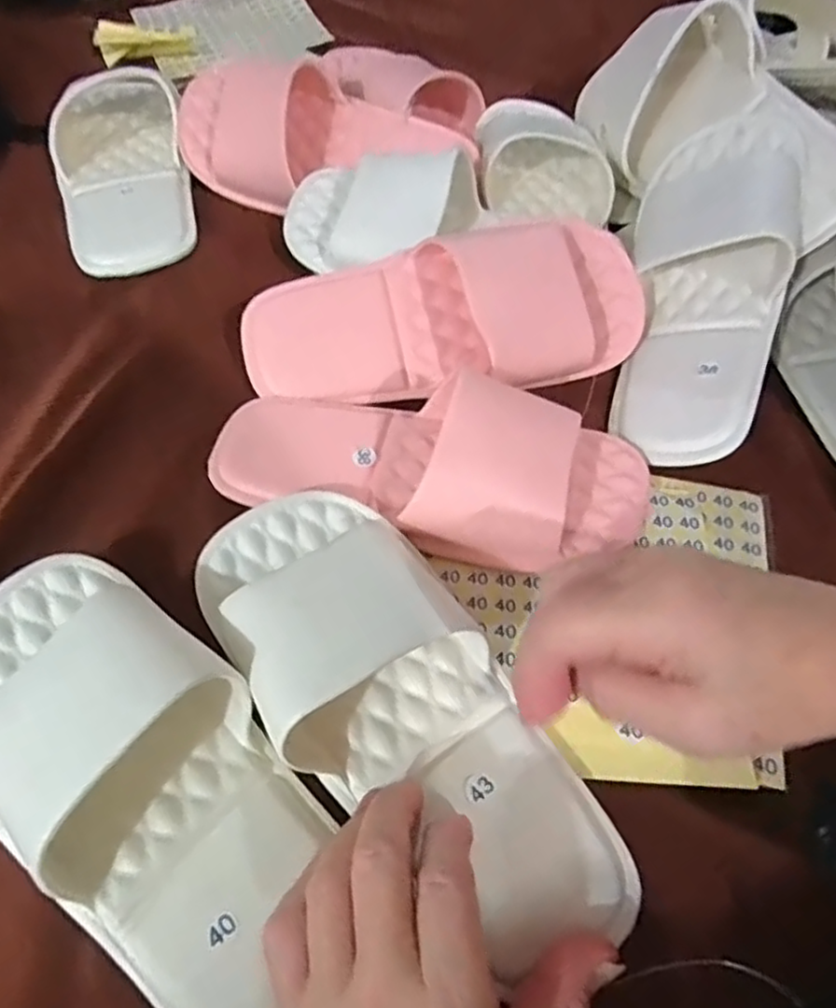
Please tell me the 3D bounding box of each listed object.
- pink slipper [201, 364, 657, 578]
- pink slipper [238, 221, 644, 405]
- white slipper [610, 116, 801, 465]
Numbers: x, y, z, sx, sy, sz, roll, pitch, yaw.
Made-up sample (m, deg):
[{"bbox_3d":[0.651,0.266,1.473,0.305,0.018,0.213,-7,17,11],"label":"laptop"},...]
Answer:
[{"bbox_3d":[0.008,-0.035,0.357,0.232,0.051,0.112,14,57,8],"label":"pink slipper"},{"bbox_3d":[0.015,-0.111,0.391,0.236,0.062,0.095,-6,91,-2],"label":"pink slipper"},{"bbox_3d":[0.172,-0.128,0.406,0.087,0.058,0.233,14,74,6],"label":"white slipper"}]

